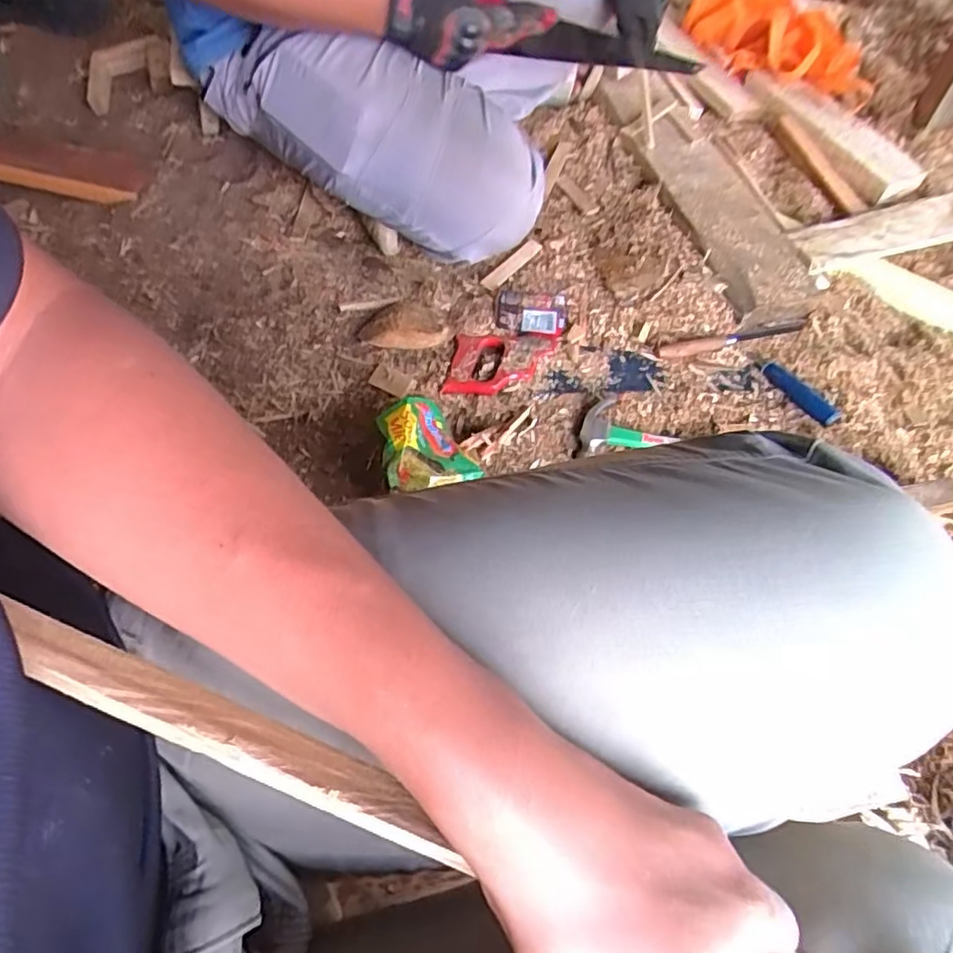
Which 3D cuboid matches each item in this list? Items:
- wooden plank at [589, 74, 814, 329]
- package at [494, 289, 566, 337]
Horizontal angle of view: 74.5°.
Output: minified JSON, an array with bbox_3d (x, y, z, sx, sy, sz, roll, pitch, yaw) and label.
[{"bbox_3d":[0.332,-0.435,0.941,0.130,0.047,0.524,-17,62,-9],"label":"wooden plank"},{"bbox_3d":[0.073,-0.222,0.849,0.094,0.007,0.087,8,55,8],"label":"package"}]

